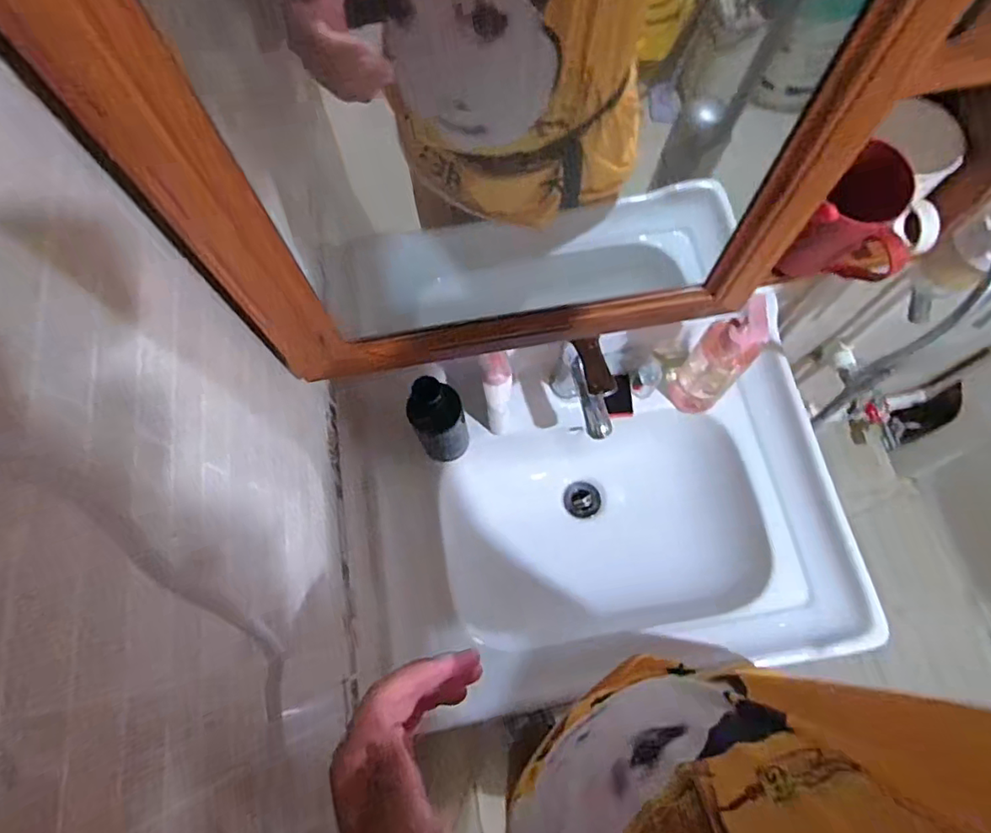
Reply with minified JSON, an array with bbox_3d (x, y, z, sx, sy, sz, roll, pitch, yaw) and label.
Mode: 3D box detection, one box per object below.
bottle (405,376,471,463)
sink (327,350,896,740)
[{"bbox_3d":[-0.069,0.010,0.731,0.070,0.169,0.055,-13,69,-6],"label":"bottle"},{"bbox_3d":[0.130,0.148,0.832,0.615,0.251,0.443,-8,68,-4],"label":"sink"}]

